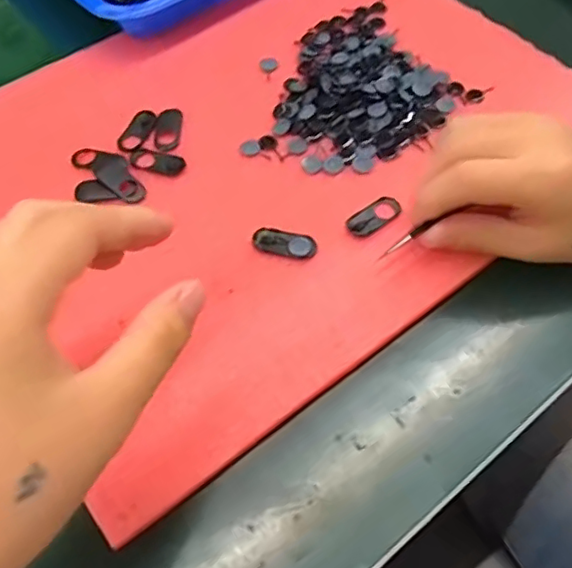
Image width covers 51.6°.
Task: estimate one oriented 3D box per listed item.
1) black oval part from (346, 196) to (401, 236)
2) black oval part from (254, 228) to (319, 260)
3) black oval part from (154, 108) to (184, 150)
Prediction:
[{"bbox_3d":[0.044,-0.035,0.296,0.030,0.004,0.014,-35,64,-18],"label":"black oval part"},{"bbox_3d":[-0.001,-0.021,0.288,0.031,0.004,0.014,11,60,8],"label":"black oval part"},{"bbox_3d":[-0.066,-0.088,0.332,0.015,0.004,0.030,0,59,2],"label":"black oval part"}]

